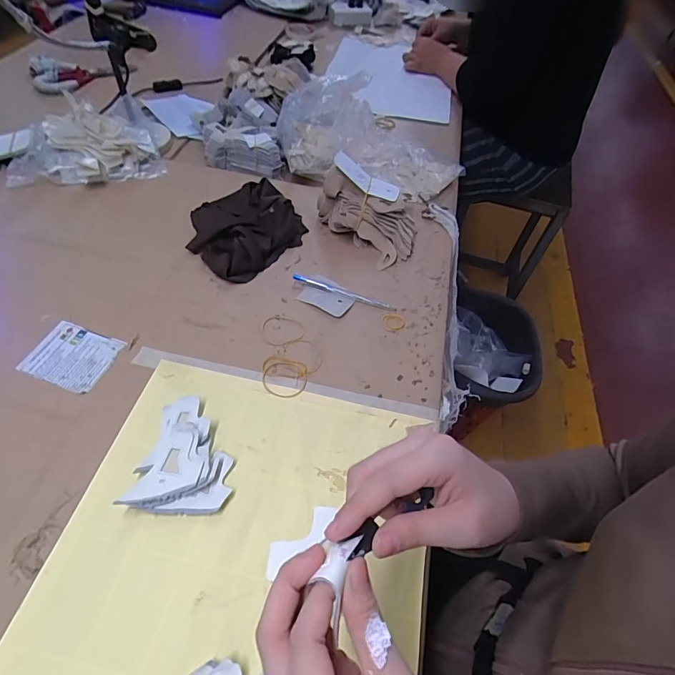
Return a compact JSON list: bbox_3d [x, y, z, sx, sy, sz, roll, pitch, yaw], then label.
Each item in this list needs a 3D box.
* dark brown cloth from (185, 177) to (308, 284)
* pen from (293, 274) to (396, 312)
[{"bbox_3d":[-0.135,-0.158,0.597,0.137,0.037,0.159,36,58,20],"label":"dark brown cloth"},{"bbox_3d":[0.009,-0.059,0.552,0.139,0.010,0.010,16,54,7],"label":"pen"}]

